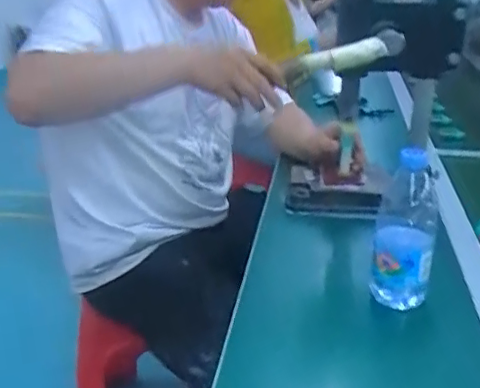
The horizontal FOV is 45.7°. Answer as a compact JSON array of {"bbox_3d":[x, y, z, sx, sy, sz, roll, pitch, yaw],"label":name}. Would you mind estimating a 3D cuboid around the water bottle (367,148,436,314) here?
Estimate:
[{"bbox_3d":[0.204,0.051,0.701,0.070,0.190,0.071,5,24,12],"label":"water bottle"}]

